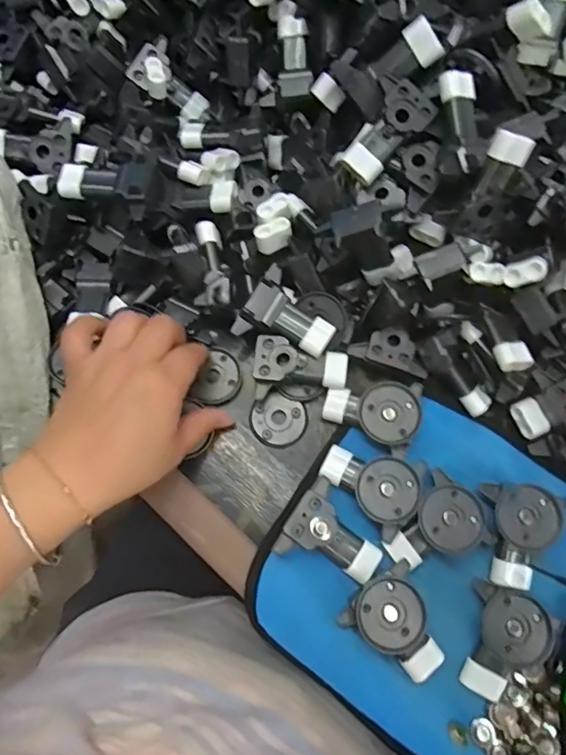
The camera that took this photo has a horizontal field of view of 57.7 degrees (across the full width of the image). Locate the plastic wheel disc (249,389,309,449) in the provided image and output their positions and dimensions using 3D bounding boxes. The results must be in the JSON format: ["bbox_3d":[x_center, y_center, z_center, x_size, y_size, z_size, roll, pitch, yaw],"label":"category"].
[{"bbox_3d":[-0.004,0.031,0.372,0.041,0.006,0.037,24,76,7],"label":"plastic wheel disc"}]

